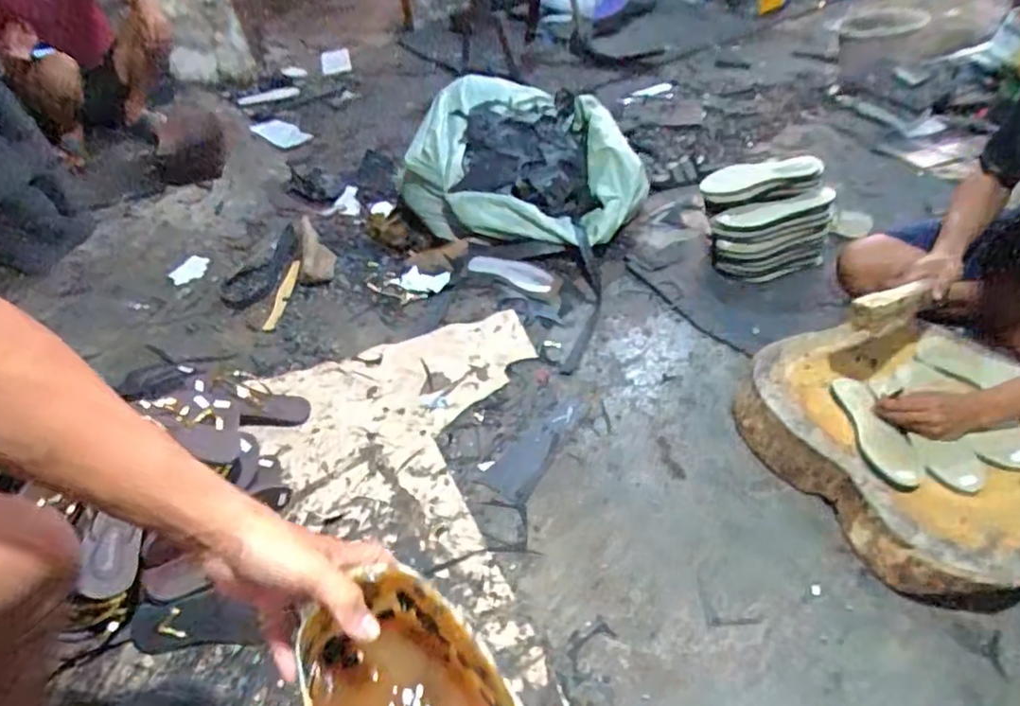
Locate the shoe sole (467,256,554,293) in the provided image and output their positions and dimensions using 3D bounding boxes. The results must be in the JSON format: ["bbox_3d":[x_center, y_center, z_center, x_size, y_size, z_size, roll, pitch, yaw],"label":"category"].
[{"bbox_3d":[0.000,-0.193,1.556,0.222,0.015,0.073,20,66,24],"label":"shoe sole"}]

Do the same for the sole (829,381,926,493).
[{"bbox_3d":[0.602,0.123,1.037,0.085,0.017,0.234,-4,44,3],"label":"sole"}]

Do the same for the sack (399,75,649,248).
[{"bbox_3d":[0.053,-0.487,1.699,0.707,0.269,0.483,31,55,33],"label":"sack"}]

